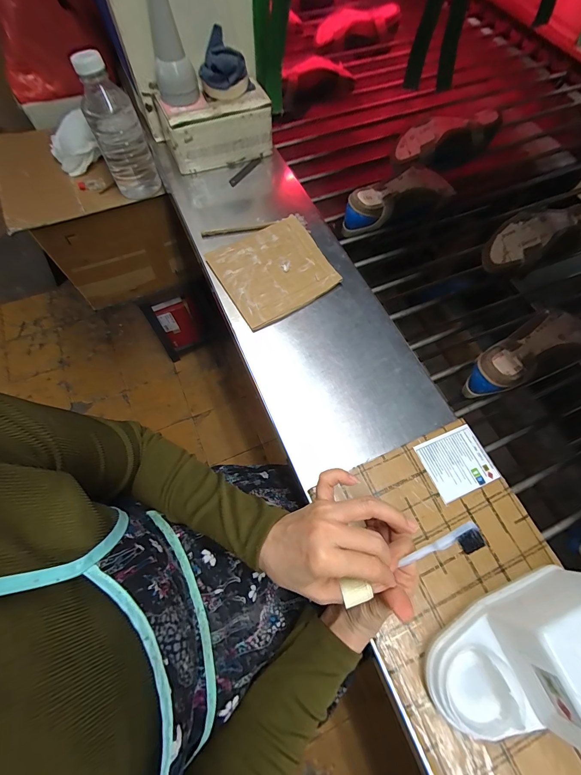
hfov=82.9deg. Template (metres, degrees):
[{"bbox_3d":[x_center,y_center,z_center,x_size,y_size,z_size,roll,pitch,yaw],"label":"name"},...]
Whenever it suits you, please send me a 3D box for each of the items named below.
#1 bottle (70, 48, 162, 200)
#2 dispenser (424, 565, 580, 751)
[{"bbox_3d":[-0.331,-0.491,0.633,0.087,0.214,0.072,-29,70,-13],"label":"bottle"},{"bbox_3d":[0.226,0.252,0.298,0.183,0.105,0.098,-20,68,-9],"label":"dispenser"}]

